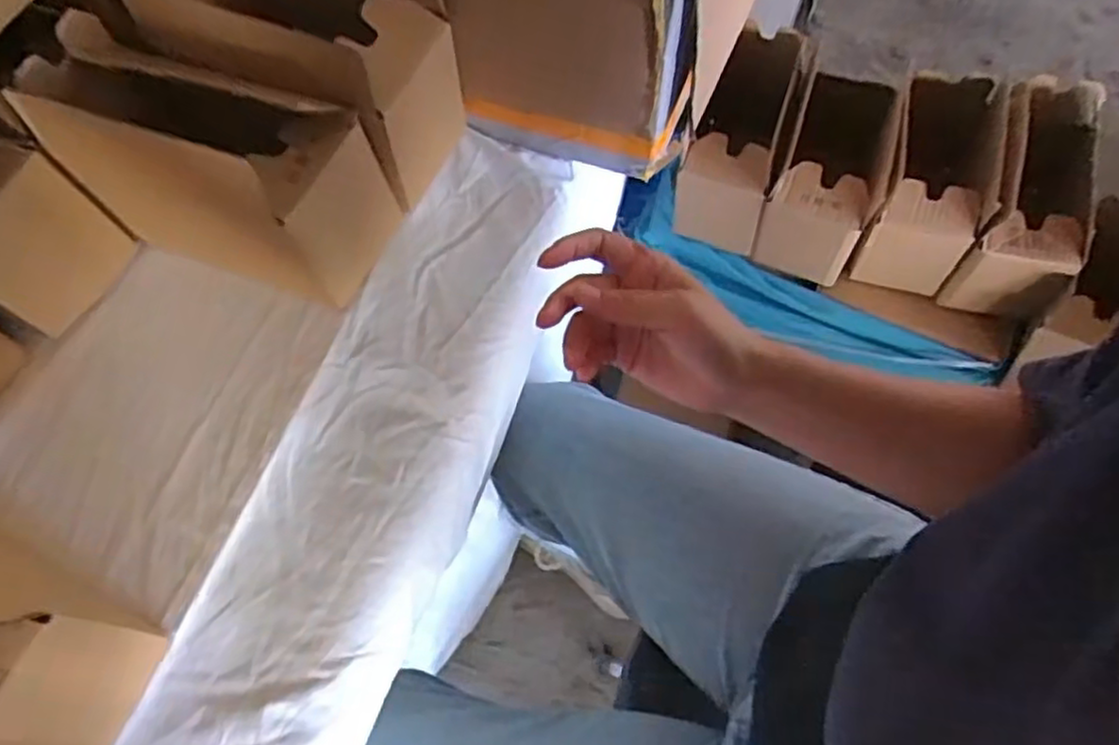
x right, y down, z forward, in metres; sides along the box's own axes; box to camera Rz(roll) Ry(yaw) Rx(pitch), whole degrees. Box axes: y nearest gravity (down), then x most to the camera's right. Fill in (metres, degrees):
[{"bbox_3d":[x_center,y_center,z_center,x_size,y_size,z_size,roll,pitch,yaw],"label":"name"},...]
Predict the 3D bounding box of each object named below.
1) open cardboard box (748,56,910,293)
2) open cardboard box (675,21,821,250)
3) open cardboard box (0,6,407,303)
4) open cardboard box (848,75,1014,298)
[{"bbox_3d":[0.286,-0.208,0.780,0.096,0.142,0.162,19,66,9],"label":"open cardboard box"},{"bbox_3d":[0.200,-0.248,0.797,0.097,0.154,0.164,20,66,10],"label":"open cardboard box"},{"bbox_3d":[-0.220,-0.132,0.494,0.196,0.167,0.105,19,66,9],"label":"open cardboard box"},{"bbox_3d":[0.394,-0.199,0.767,0.096,0.147,0.193,20,66,10],"label":"open cardboard box"}]

